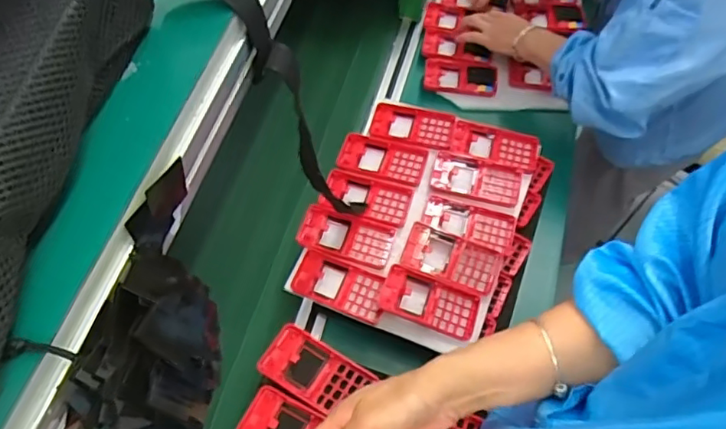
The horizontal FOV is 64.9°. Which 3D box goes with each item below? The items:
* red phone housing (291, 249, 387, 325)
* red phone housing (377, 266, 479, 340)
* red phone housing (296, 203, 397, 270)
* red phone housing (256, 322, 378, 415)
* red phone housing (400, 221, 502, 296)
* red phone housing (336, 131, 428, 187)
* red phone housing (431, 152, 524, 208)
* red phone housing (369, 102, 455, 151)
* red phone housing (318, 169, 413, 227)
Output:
[{"bbox_3d":[-0.028,0.090,0.729,0.116,0.012,0.060,19,65,12],"label":"red phone housing"},{"bbox_3d":[0.083,0.111,0.717,0.120,0.018,0.061,22,64,-2],"label":"red phone housing"},{"bbox_3d":[-0.023,0.029,0.758,0.122,0.023,0.066,15,64,10],"label":"red phone housing"},{"bbox_3d":[-0.053,0.169,0.617,0.113,0.013,0.062,27,66,15],"label":"red phone housing"},{"bbox_3d":[0.114,0.060,0.743,0.121,0.021,0.063,21,79,4],"label":"red phone housing"},{"bbox_3d":[0.026,-0.079,0.820,0.124,0.009,0.064,15,64,10],"label":"red phone housing"},{"bbox_3d":[0.158,-0.049,0.794,0.120,0.007,0.059,14,64,10],"label":"red phone housing"},{"bbox_3d":[0.072,-0.131,0.841,0.119,0.009,0.063,15,64,10],"label":"red phone housing"},{"bbox_3d":[0.003,-0.024,0.788,0.121,0.009,0.062,16,64,10],"label":"red phone housing"}]

